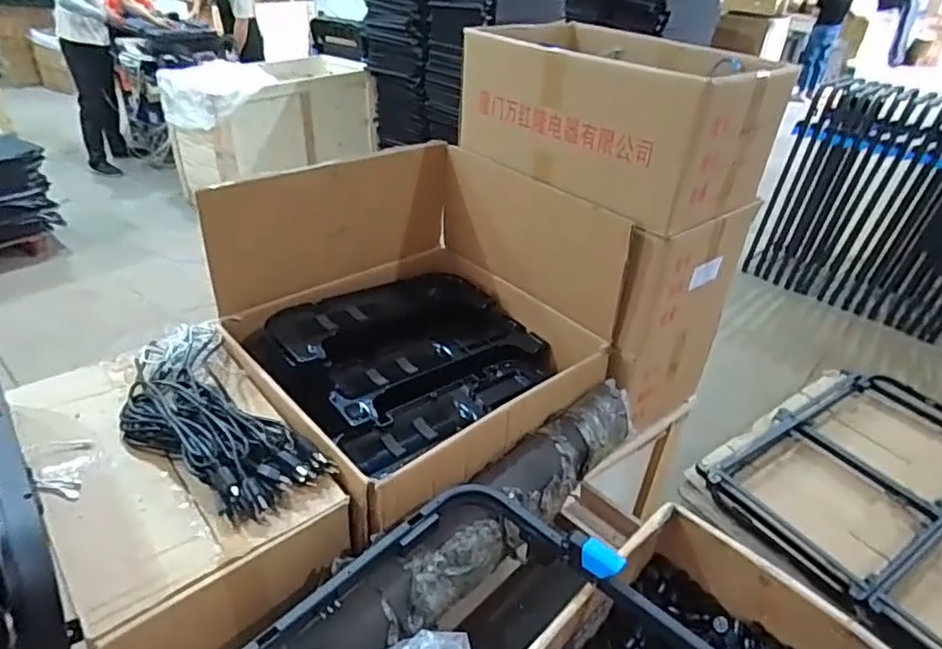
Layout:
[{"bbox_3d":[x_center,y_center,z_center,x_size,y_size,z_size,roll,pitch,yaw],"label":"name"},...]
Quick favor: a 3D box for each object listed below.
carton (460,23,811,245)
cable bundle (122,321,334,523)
[{"bbox_3d":[0.288,-0.437,1.217,0.381,0.242,0.576,-24,42,-35],"label":"carton"},{"bbox_3d":[-0.435,0.147,0.957,0.205,0.056,0.468,-24,42,-35],"label":"cable bundle"}]

